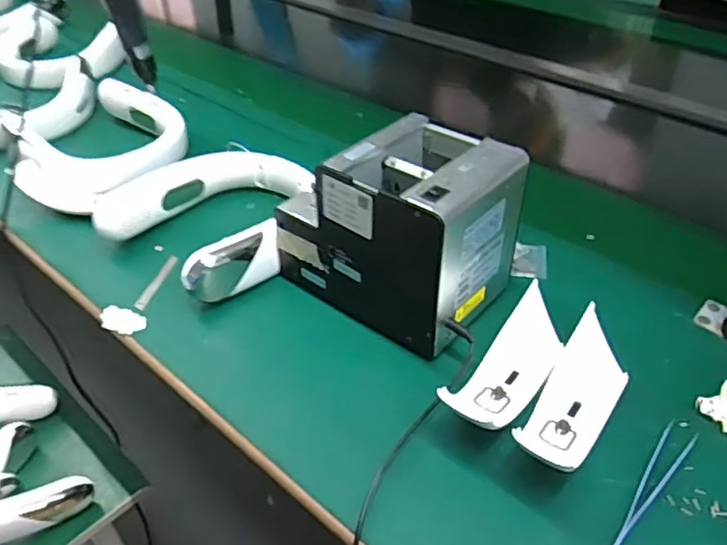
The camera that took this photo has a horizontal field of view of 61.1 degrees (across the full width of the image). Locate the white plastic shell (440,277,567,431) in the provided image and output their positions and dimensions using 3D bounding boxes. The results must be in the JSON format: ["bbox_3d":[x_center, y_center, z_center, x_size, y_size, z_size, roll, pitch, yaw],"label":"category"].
[{"bbox_3d":[0.124,0.071,0.499,0.057,0.030,0.142,29,48,30],"label":"white plastic shell"}]

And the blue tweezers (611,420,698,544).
[{"bbox_3d":[0.196,0.146,0.418,0.020,0.008,0.125,29,48,30],"label":"blue tweezers"}]

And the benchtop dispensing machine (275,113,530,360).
[{"bbox_3d":[0.028,-0.045,0.548,0.181,0.149,0.123,28,47,30],"label":"benchtop dispensing machine"}]

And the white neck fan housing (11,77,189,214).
[{"bbox_3d":[-0.297,-0.160,0.771,0.157,0.059,0.259,4,40,5],"label":"white neck fan housing"}]

